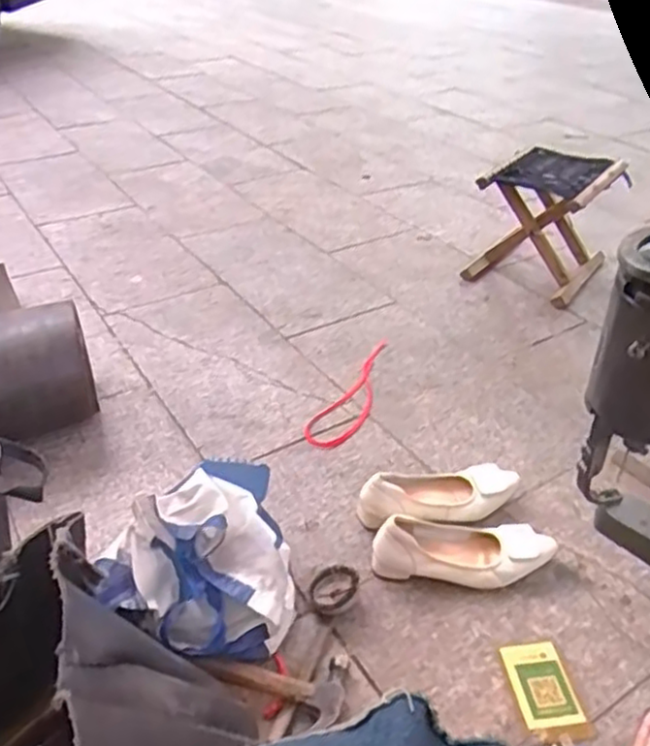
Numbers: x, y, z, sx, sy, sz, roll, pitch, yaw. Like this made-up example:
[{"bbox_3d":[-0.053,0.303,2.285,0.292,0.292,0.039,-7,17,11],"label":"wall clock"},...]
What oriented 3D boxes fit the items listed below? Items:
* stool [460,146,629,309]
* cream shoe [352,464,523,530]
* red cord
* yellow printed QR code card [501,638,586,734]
[{"bbox_3d":[0.482,-0.330,1.486,0.244,0.242,0.255,27,42,29],"label":"stool"},{"bbox_3d":[0.168,0.168,0.982,0.232,0.073,0.088,-8,37,-16],"label":"cream shoe"},{"bbox_3d":[0.064,0.036,1.235,0.079,0.017,0.331,20,39,22],"label":"red cord"},{"bbox_3d":[0.247,0.357,0.788,0.067,0.005,0.097,-5,39,-9],"label":"yellow printed QR code card"}]

